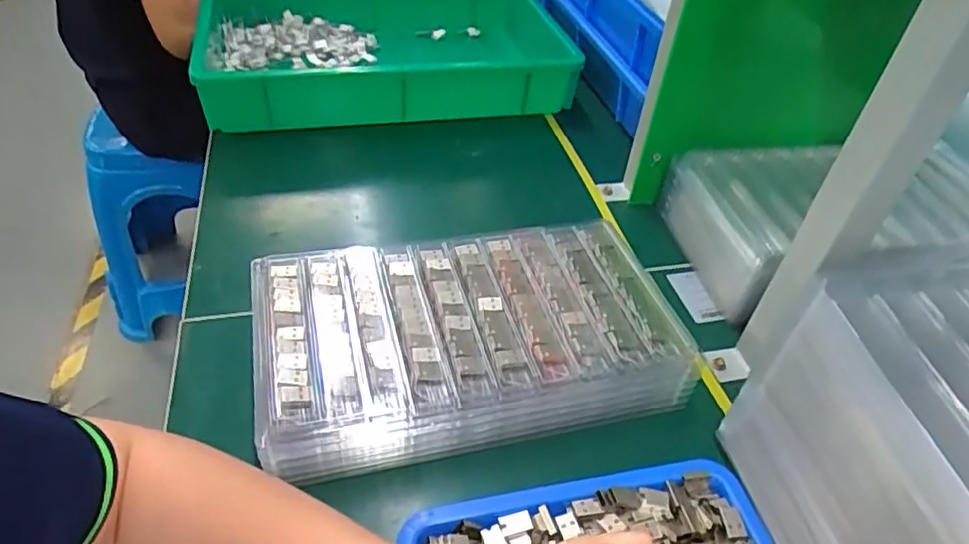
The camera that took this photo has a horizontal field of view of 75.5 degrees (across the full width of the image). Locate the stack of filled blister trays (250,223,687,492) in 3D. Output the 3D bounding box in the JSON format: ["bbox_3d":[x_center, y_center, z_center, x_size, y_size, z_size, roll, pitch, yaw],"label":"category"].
[{"bbox_3d":[-0.012,0.052,0.469,0.289,0.080,0.162,-8,43,-13],"label":"stack of filled blister trays"}]

